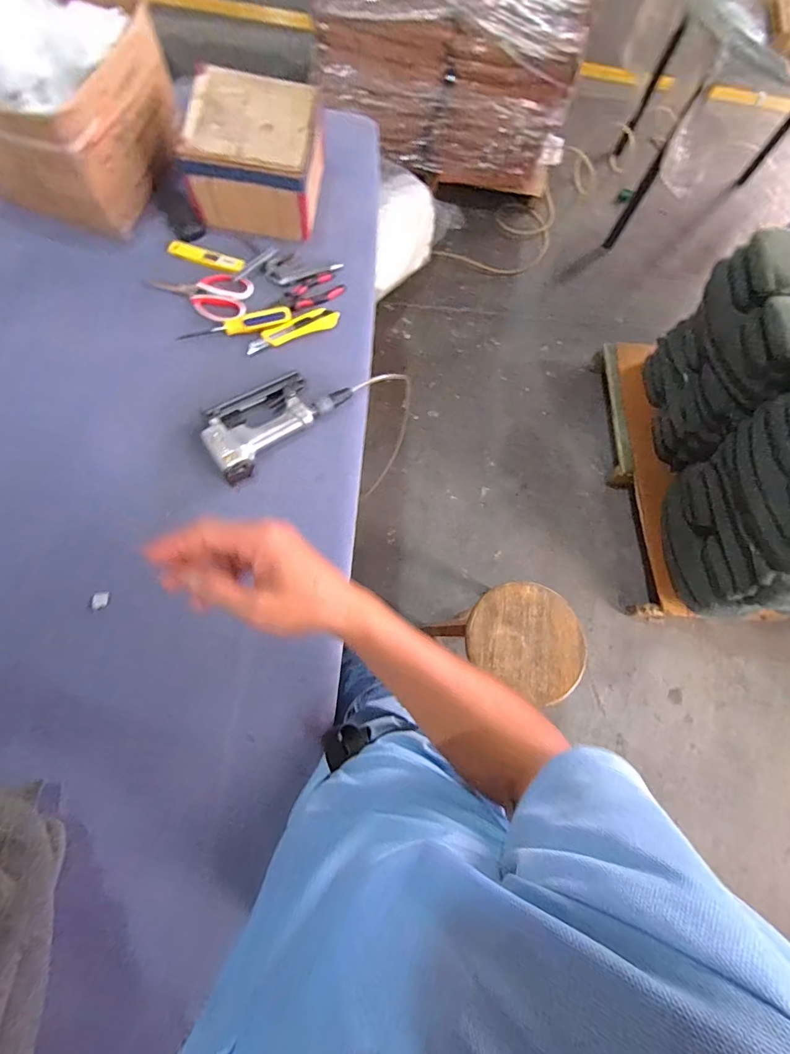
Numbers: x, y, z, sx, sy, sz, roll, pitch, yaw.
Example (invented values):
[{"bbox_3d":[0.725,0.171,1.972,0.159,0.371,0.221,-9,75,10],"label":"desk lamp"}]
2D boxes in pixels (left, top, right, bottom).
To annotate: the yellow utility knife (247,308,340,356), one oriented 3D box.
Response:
[{"bbox_3d":[-0.185,-0.356,0.780,0.171,0.010,0.046,-23,77,-7],"label":"yellow utility knife"}]

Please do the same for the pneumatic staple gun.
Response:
[{"bbox_3d":[-0.200,-0.191,0.718,0.252,0.044,0.122,-39,81,-14],"label":"pneumatic staple gun"}]

